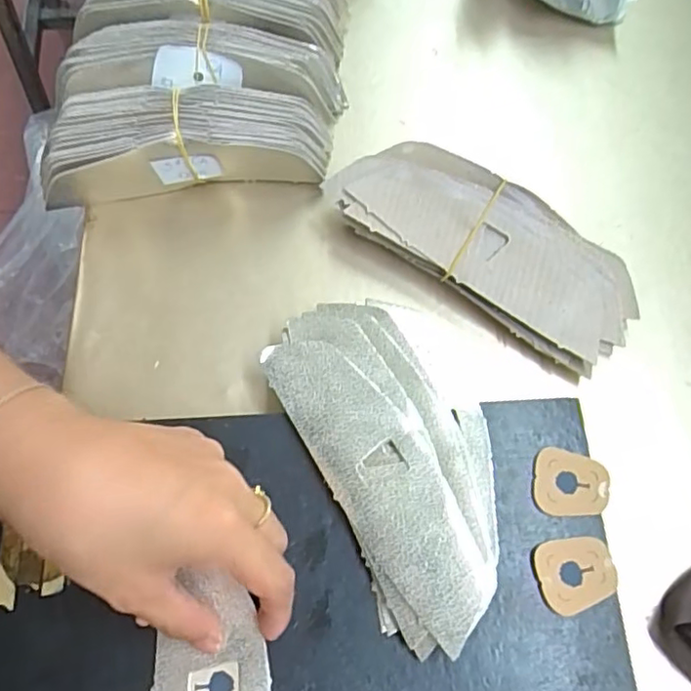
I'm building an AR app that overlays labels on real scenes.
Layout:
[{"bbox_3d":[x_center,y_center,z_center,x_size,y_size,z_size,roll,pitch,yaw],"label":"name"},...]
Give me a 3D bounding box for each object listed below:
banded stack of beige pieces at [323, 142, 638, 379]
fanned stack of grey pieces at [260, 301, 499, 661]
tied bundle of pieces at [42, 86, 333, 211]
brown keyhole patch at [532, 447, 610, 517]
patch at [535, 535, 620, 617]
[{"bbox_3d":[0.084,-0.061,0.371,0.187,0.034,0.072,34,71,10],"label":"banded stack of beige pieces"},{"bbox_3d":[0.033,0.050,0.310,0.100,0.020,0.173,-24,72,-11],"label":"fanned stack of grey pieces"},{"bbox_3d":[-0.095,-0.125,0.375,0.172,0.053,0.049,-8,70,-5],"label":"tied bundle of pieces"},{"bbox_3d":[0.116,0.071,0.313,0.038,0.004,0.033,9,69,1],"label":"brown keyhole patch"},{"bbox_3d":[0.113,0.112,0.298,0.037,0.004,0.033,-10,70,-6],"label":"patch"}]

